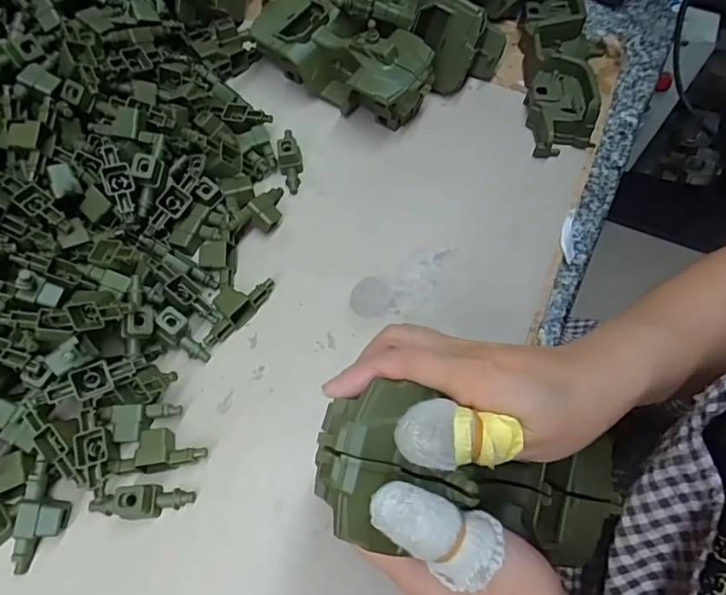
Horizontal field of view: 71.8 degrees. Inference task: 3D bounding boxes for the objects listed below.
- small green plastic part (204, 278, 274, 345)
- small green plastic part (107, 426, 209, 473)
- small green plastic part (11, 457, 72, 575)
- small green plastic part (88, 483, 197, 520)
[{"bbox_3d":[-0.100,0.007,0.387,0.028,0.018,0.066,38,70,15],"label":"small green plastic part"},{"bbox_3d":[-0.138,0.103,0.339,0.063,0.016,0.030,3,65,1],"label":"small green plastic part"},{"bbox_3d":[-0.204,0.140,0.322,0.025,0.018,0.067,4,79,1],"label":"small green plastic part"},{"bbox_3d":[-0.146,0.132,0.326,0.068,0.023,0.020,2,65,0],"label":"small green plastic part"}]

